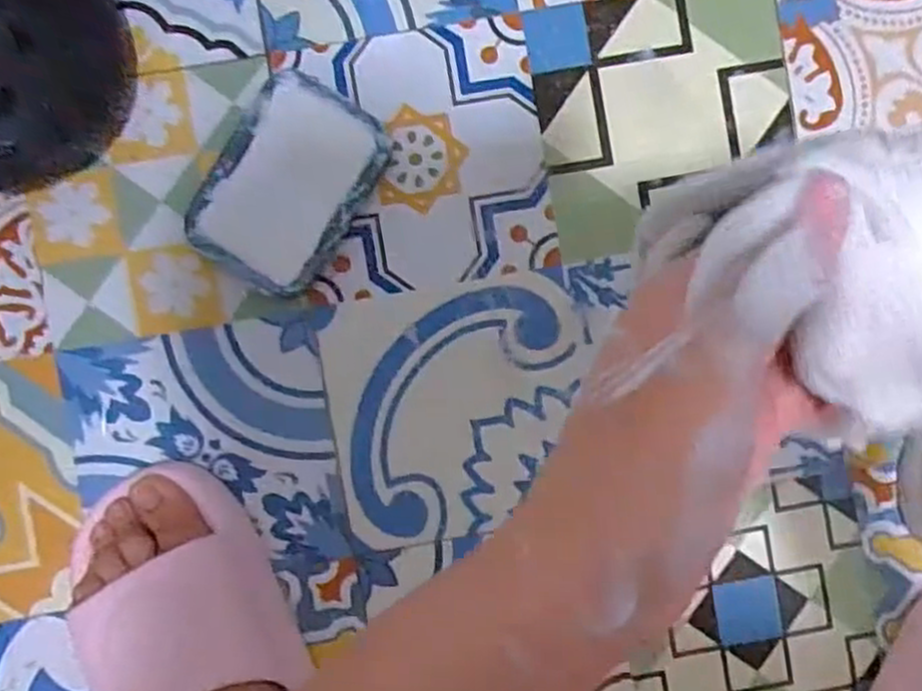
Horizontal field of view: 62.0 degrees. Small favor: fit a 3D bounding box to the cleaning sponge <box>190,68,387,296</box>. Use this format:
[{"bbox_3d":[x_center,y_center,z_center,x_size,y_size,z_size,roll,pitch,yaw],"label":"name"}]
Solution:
[{"bbox_3d":[-0.100,-0.092,0.444,0.081,0.021,0.114,34,91,-1],"label":"cleaning sponge"}]

